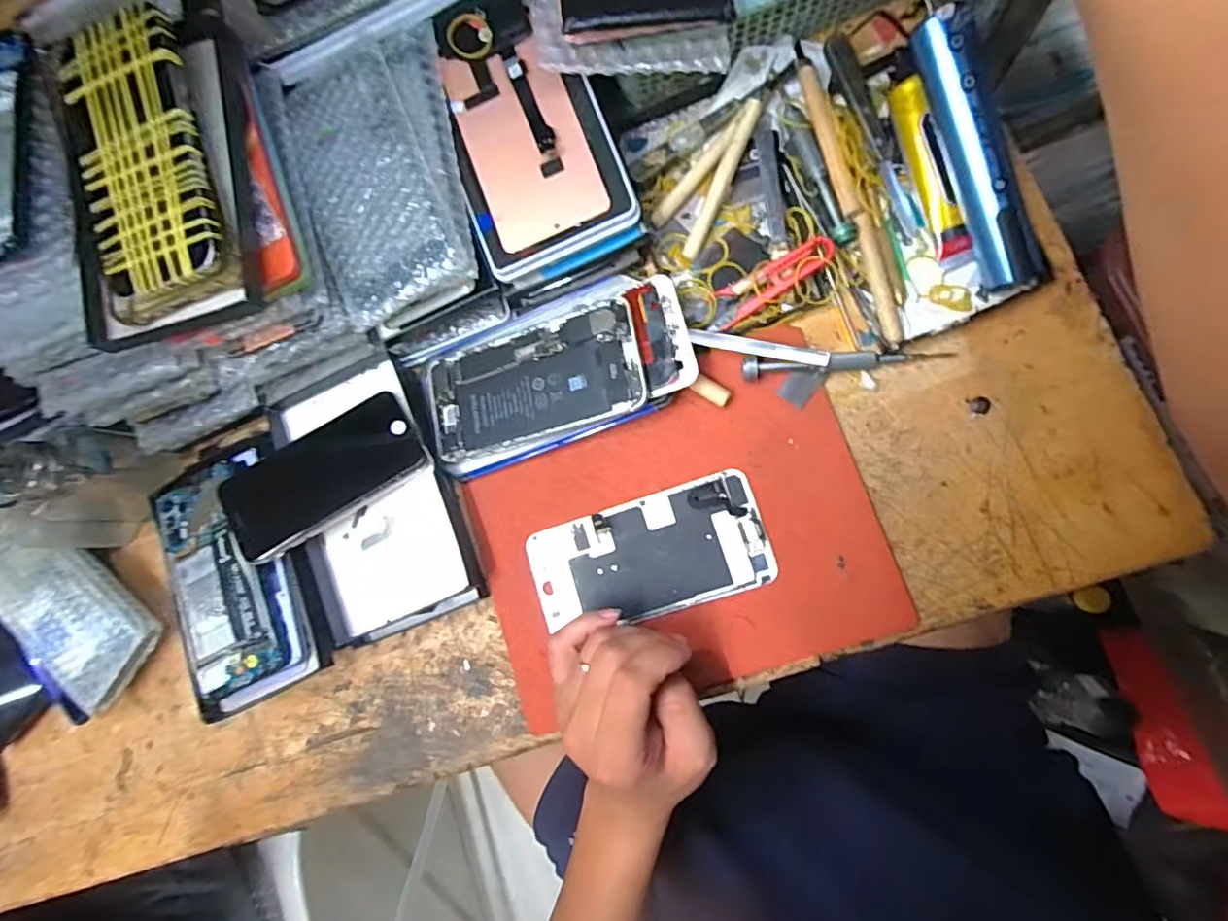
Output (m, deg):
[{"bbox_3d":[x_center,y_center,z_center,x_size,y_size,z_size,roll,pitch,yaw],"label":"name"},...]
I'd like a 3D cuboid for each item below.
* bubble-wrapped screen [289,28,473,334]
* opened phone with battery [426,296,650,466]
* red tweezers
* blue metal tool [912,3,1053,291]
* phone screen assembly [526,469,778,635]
[{"bbox_3d":[-0.146,-0.180,0.368,0.100,0.022,0.172,-17,82,9],"label":"bubble-wrapped screen"},{"bbox_3d":[-0.055,-0.051,0.389,0.153,0.007,0.076,-15,80,16],"label":"opened phone with battery"},{"bbox_3d":[0.100,-0.116,0.367,0.079,0.007,0.024,-31,83,19],"label":"red tweezers"},{"bbox_3d":[0.214,-0.175,0.332,0.034,0.021,0.157,-24,100,7],"label":"blue metal tool"},{"bbox_3d":[0.021,0.061,0.376,0.152,0.009,0.074,-15,85,9],"label":"phone screen assembly"}]

